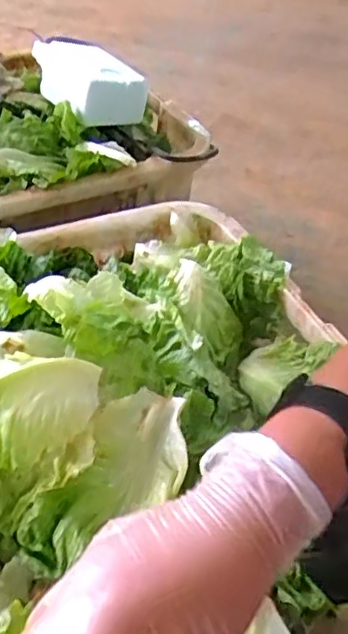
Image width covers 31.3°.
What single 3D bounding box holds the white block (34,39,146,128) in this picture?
[{"bbox_3d":[-0.123,-0.342,0.917,0.110,0.083,0.157,-27,51,-29],"label":"white block"}]

